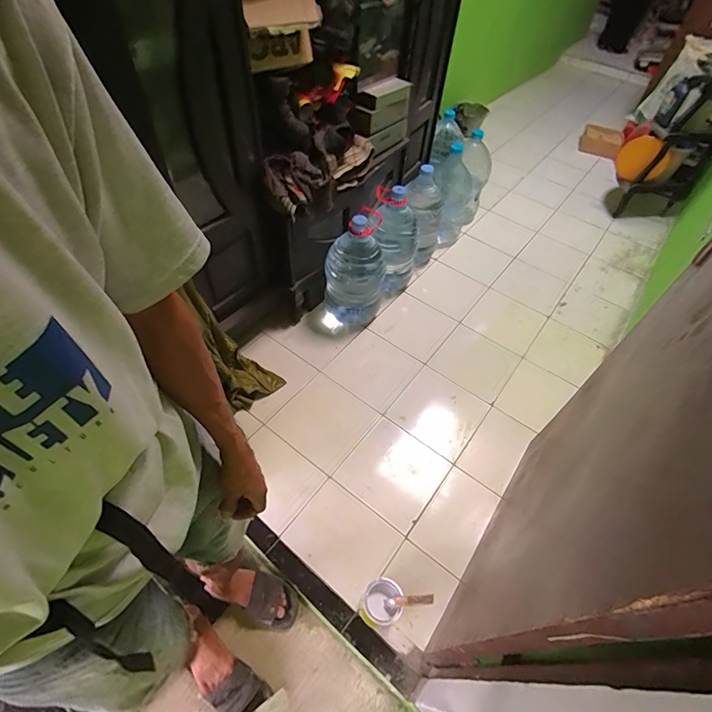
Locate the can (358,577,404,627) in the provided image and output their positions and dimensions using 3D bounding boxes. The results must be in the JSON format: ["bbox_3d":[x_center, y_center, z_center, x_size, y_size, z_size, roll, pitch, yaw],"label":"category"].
[{"bbox_3d":[0.066,0.676,1.104,0.106,0.114,0.102,2,52,-2],"label":"can"}]

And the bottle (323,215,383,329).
[{"bbox_3d":[-0.008,-0.328,1.668,0.242,0.458,0.221,4,52,0],"label":"bottle"}]

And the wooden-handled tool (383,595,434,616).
[{"bbox_3d":[0.135,0.631,1.031,0.024,0.153,0.038,29,42,-33],"label":"wooden-handled tool"}]

